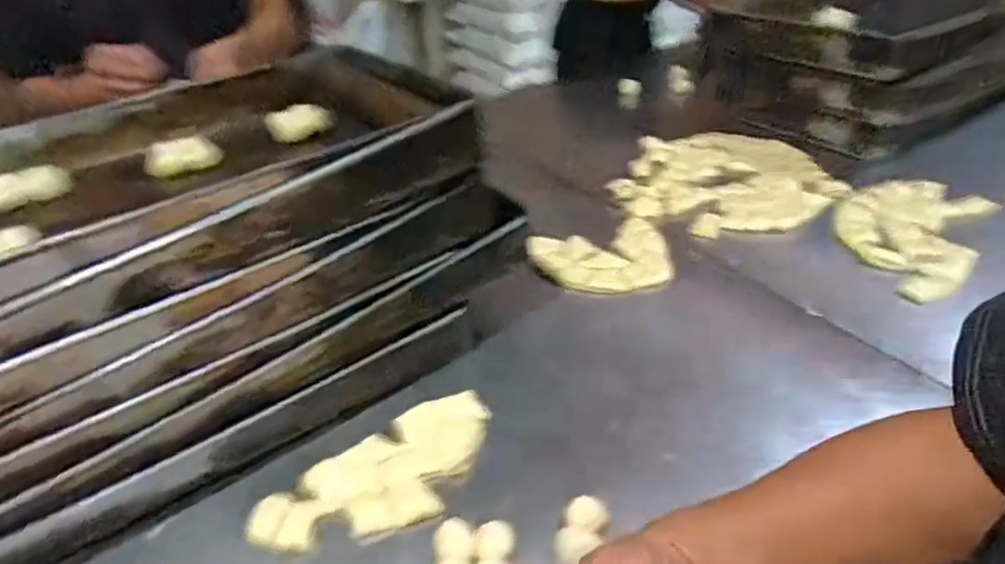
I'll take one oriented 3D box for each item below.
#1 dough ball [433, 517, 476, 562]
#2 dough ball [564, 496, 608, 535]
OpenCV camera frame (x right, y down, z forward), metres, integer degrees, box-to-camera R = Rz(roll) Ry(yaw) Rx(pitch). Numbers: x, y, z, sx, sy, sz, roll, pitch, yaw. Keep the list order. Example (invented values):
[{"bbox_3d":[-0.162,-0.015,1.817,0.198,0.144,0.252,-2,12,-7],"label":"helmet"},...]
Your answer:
[{"bbox_3d":[-0.042,0.223,0.513,0.035,0.020,0.035,-2,38,2],"label":"dough ball"},{"bbox_3d":[0.074,0.204,0.522,0.036,0.018,0.032,6,39,12],"label":"dough ball"}]

